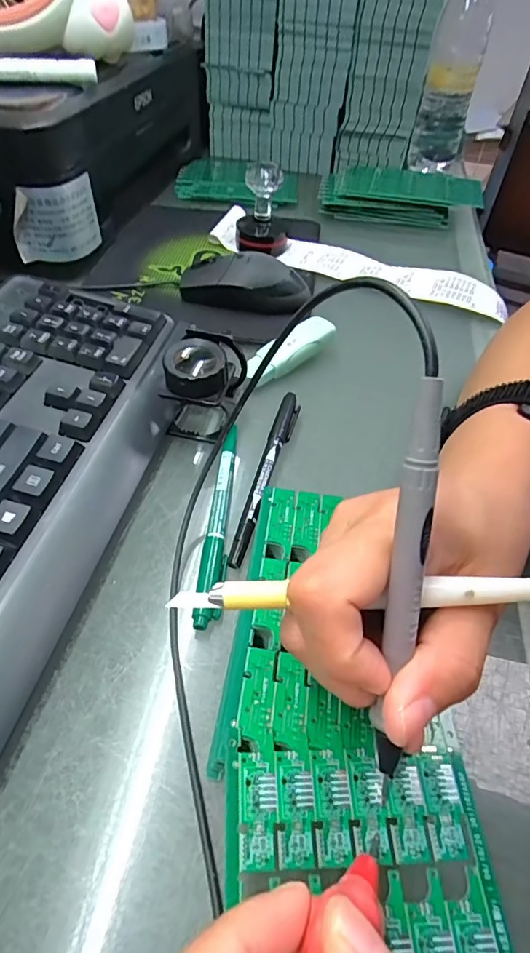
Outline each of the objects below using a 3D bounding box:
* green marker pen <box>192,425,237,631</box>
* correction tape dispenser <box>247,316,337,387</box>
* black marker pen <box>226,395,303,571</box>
[{"bbox_3d":[-0.025,0.023,0.269,0.013,0.011,0.132,4,50,0],"label":"green marker pen"},{"bbox_3d":[0.022,-0.098,0.364,0.077,0.017,0.028,-34,60,-28],"label":"correction tape dispenser"},{"bbox_3d":[0.001,-0.004,0.295,0.012,0.011,0.138,14,50,8],"label":"black marker pen"}]

